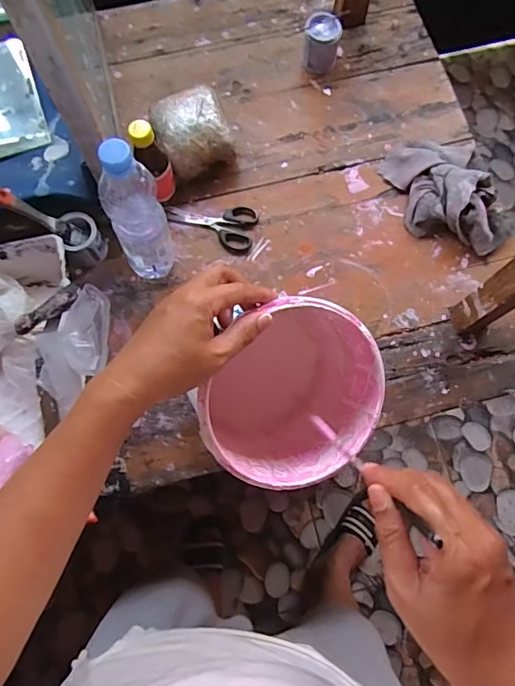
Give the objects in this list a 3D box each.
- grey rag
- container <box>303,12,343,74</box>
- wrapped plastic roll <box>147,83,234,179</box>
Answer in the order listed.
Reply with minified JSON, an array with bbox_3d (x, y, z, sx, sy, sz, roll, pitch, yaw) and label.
[{"bbox_3d":[0.282,-0.229,0.707,0.140,0.047,0.207,-16,77,-4],"label":"grey rag"},{"bbox_3d":[0.102,-0.480,0.762,0.059,0.063,0.058,8,76,2],"label":"container"},{"bbox_3d":[-0.098,-0.305,0.711,0.099,0.080,0.107,-22,77,-6],"label":"wrapped plastic roll"}]

